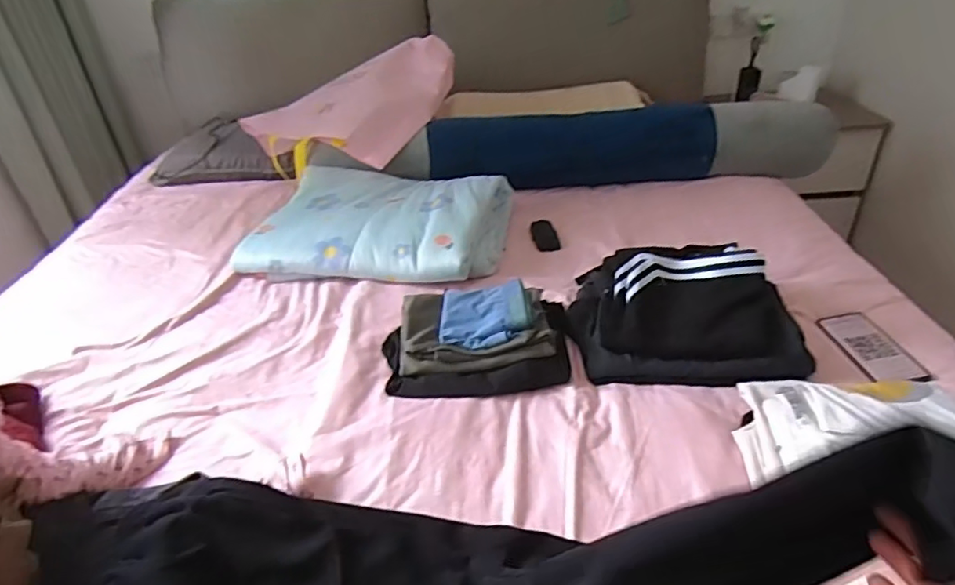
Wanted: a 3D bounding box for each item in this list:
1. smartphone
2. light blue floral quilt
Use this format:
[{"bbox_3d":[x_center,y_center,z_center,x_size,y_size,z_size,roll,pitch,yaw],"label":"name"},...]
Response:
[{"bbox_3d":[0.605,0.083,0.883,0.083,0.016,0.162,-14,31,4],"label":"smartphone"},{"bbox_3d":[-0.208,-0.153,1.240,0.520,0.100,0.360,3,34,11],"label":"light blue floral quilt"}]

